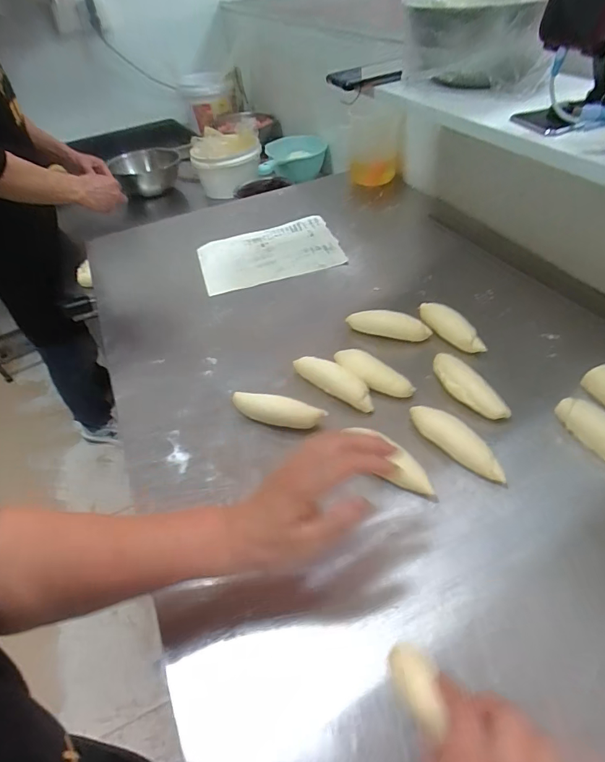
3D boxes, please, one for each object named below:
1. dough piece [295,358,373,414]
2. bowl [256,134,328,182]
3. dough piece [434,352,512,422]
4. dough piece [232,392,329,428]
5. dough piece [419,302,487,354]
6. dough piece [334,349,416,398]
[{"bbox_3d":[0.040,0.001,0.550,0.114,0.031,0.033,24,53,28],"label":"dough piece"},{"bbox_3d":[-0.029,-0.636,1.258,0.200,0.078,0.178,-10,45,-3],"label":"bowl"},{"bbox_3d":[0.191,0.008,0.519,0.034,0.030,0.111,-23,47,-15],"label":"dough piece"},{"bbox_3d":[-0.031,0.036,0.526,0.116,0.024,0.033,7,47,14],"label":"dough piece"},{"bbox_3d":[0.199,-0.071,0.593,0.031,0.036,0.106,-31,50,-22],"label":"dough piece"},{"bbox_3d":[0.087,-0.008,0.548,0.106,0.031,0.029,30,56,31],"label":"dough piece"}]

